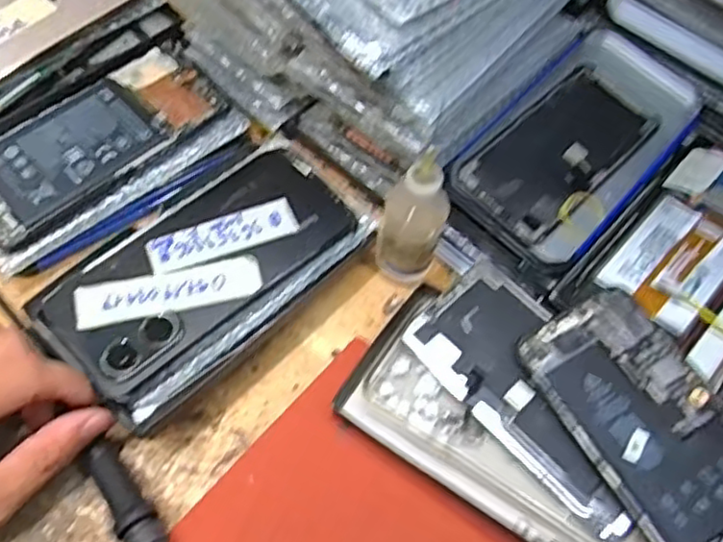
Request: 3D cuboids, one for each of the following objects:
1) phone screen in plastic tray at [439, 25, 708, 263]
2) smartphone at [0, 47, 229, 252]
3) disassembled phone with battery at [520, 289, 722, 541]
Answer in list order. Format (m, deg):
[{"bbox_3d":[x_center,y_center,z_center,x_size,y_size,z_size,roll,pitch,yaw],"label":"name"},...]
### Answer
[{"bbox_3d":[0.139,-0.084,0.434,0.093,0.009,0.177,40,66,16],"label":"phone screen in plastic tray"},{"bbox_3d":[-0.168,-0.081,0.424,0.156,0.014,0.071,-37,71,-21],"label":"smartphone"},{"bbox_3d":[0.151,0.082,0.347,0.073,0.004,0.153,-30,63,-9],"label":"disassembled phone with battery"}]

